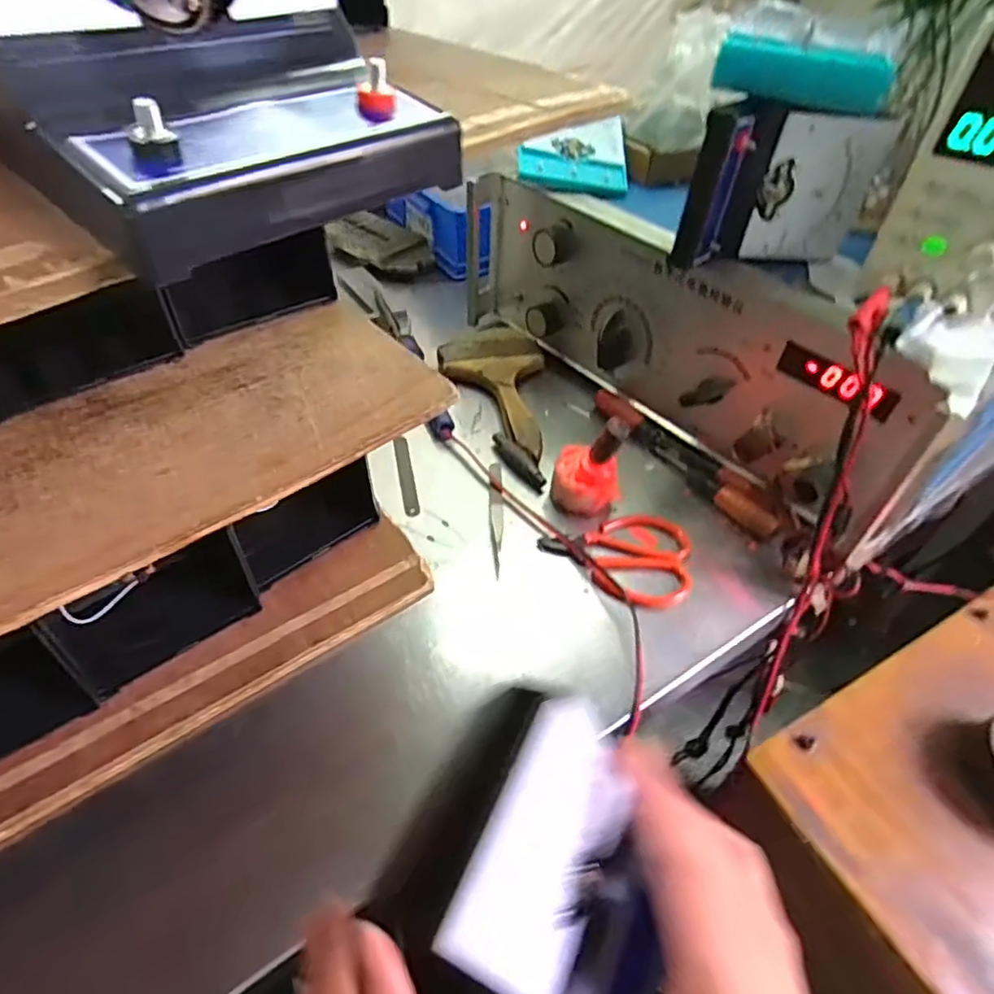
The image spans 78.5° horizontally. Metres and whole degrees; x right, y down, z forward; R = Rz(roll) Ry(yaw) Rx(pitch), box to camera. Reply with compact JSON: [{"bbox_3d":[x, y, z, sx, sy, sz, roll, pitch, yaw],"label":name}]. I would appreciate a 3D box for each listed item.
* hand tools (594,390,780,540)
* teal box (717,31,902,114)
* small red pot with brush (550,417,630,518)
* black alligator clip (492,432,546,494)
[{"bbox_3d":[0.157,-0.034,0.515,0.030,0.023,0.196,-24,52,-25],"label":"hand tools"},{"bbox_3d":[0.185,-0.257,0.370,0.102,0.029,0.019,12,46,7],"label":"teal box"},{"bbox_3d":[0.070,-0.027,0.453,0.049,0.093,0.047,2,46,-2],"label":"small red pot with brush"},{"bbox_3d":[0.017,-0.030,0.506,0.017,0.014,0.067,-21,51,-23],"label":"black alligator clip"}]

